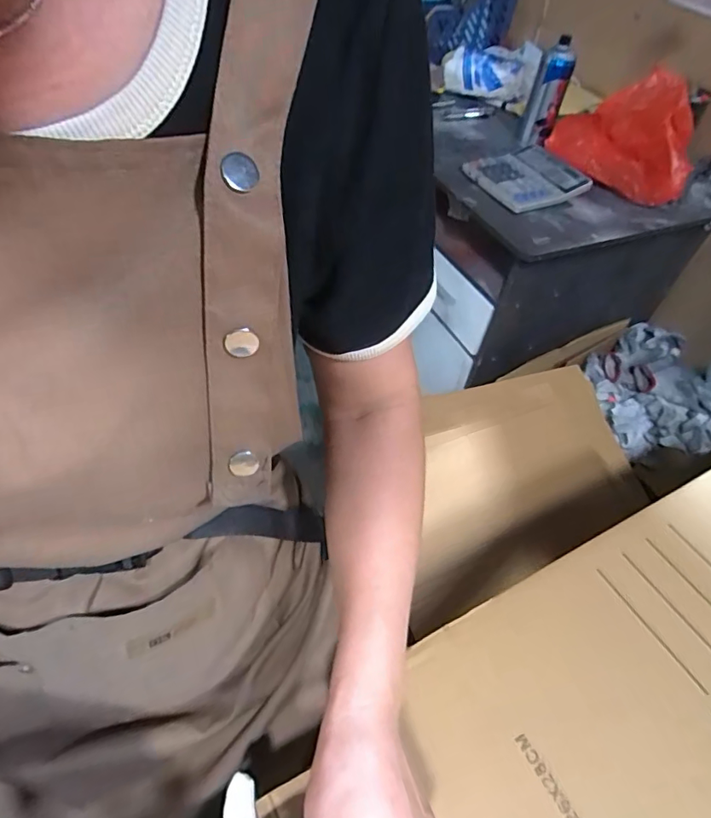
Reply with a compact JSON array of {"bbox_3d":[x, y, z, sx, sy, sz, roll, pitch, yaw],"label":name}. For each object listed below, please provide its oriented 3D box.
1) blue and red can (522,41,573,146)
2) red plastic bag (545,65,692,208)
[{"bbox_3d":[0.387,-0.629,1.026,0.063,0.168,0.072,14,49,3],"label":"blue and red can"},{"bbox_3d":[0.507,-0.517,0.959,0.279,0.168,0.079,36,54,21],"label":"red plastic bag"}]

